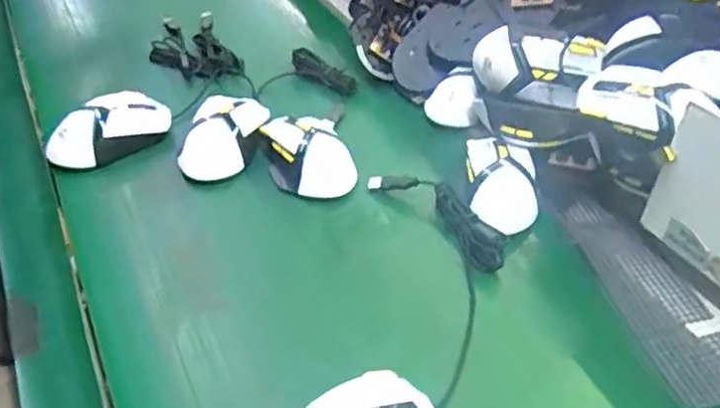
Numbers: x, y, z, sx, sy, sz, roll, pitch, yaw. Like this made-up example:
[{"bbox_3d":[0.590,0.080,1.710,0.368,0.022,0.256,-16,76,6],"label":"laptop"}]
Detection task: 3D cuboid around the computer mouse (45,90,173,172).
[{"bbox_3d":[-0.253,-0.073,0.654,0.119,0.051,0.061,-29,51,-30],"label":"computer mouse"}]

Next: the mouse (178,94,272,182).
[{"bbox_3d":[-0.132,-0.070,0.650,0.067,0.042,0.105,18,44,15],"label":"mouse"}]

